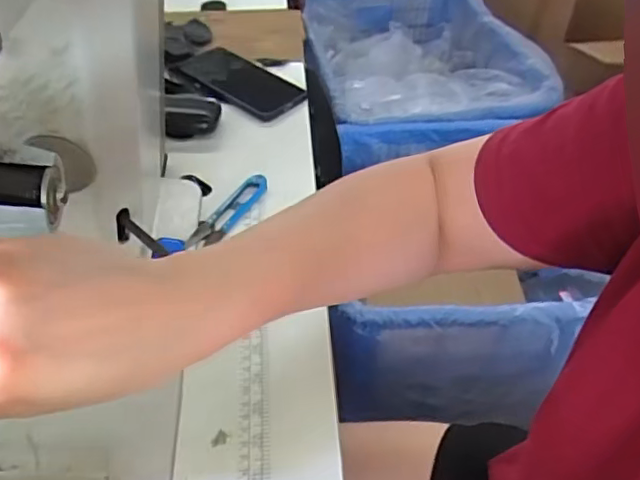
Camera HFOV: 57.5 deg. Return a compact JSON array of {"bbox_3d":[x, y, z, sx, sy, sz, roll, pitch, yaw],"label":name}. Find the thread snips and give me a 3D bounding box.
[{"bbox_3d":[-0.089,-0.030,0.563,0.030,0.013,0.105,25,50,20],"label":"thread snips"}]

